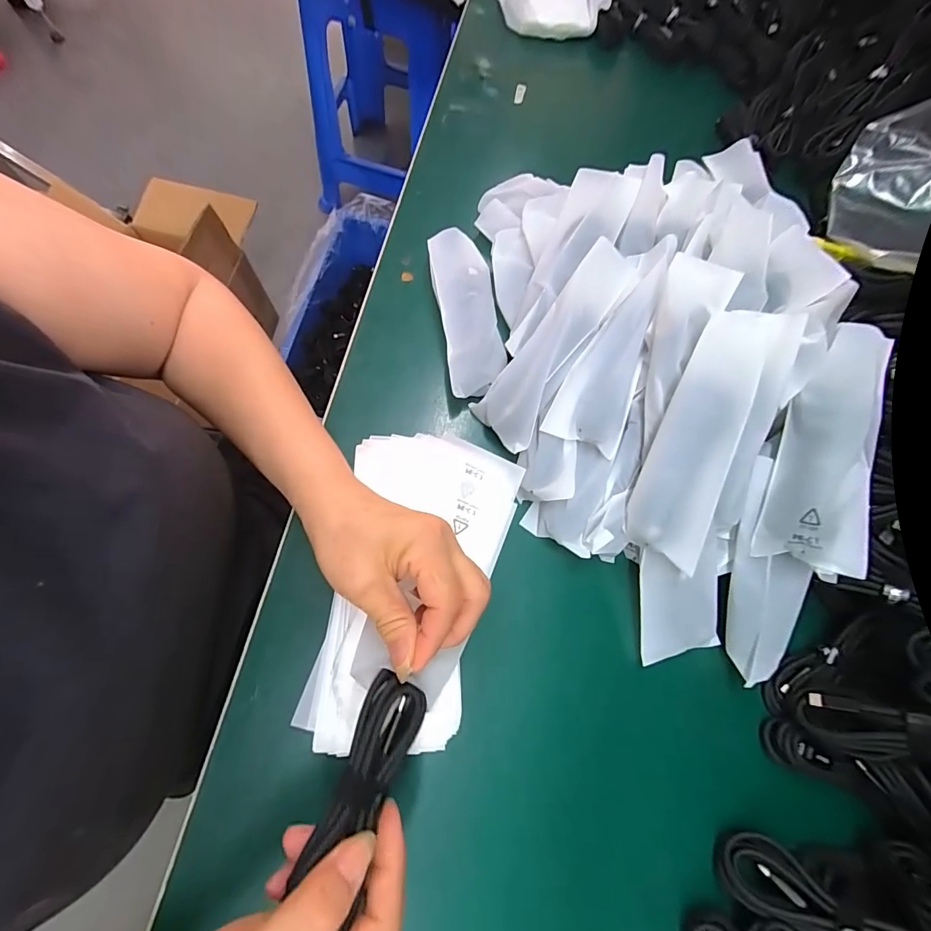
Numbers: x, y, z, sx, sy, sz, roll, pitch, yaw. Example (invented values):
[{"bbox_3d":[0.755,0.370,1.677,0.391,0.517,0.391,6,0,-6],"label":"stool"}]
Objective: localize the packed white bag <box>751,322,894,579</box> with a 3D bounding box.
[{"bbox_3d":[0.236,-0.010,0.282,0.048,0.032,0.150,11,92,5],"label":"packed white bag"}]

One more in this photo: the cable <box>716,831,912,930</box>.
[{"bbox_3d":[0.206,0.258,0.247,0.106,0.022,0.039,12,70,42],"label":"cable"}]

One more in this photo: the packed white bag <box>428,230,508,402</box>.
[{"bbox_3d":[0.002,-0.129,0.364,0.048,0.018,0.146,-7,75,-7],"label":"packed white bag"}]

